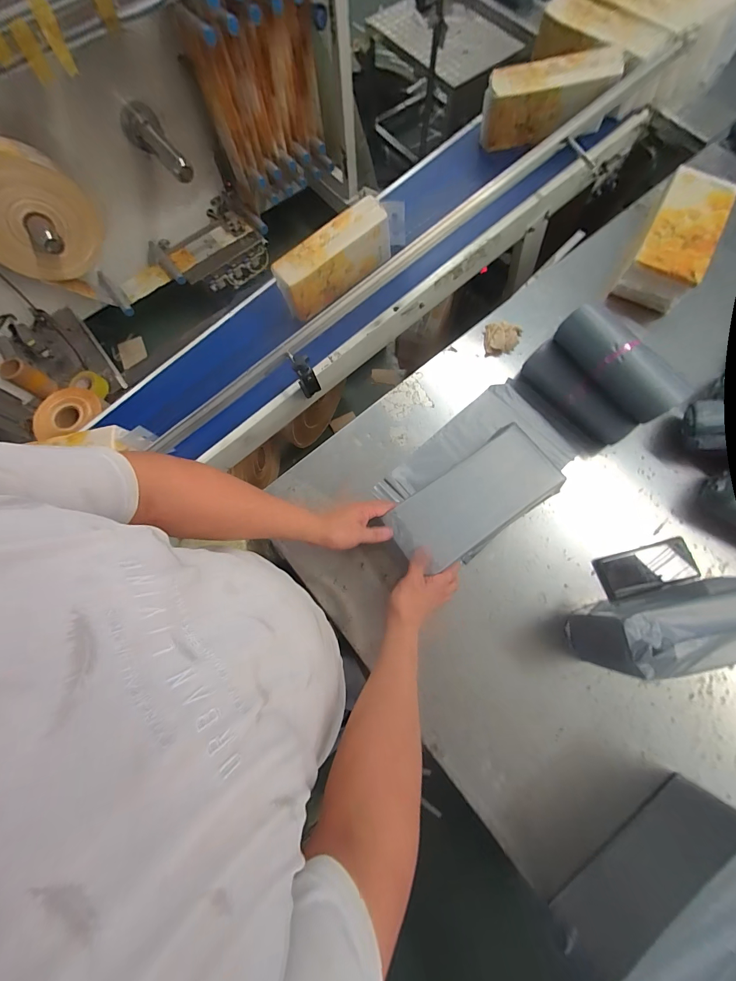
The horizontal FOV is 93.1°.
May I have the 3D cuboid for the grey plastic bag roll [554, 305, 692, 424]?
[{"bbox_3d":[0.443,-0.228,0.619,0.070,0.065,0.236,-41,78,-9],"label":"grey plastic bag roll"}]

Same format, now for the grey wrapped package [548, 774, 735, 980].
[{"bbox_3d":[0.384,0.543,0.454,0.311,0.153,0.089,-32,76,-7],"label":"grey wrapped package"}]

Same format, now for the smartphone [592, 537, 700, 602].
[{"bbox_3d":[0.503,0.141,0.631,0.167,0.010,0.073,-15,66,0],"label":"smartphone"}]

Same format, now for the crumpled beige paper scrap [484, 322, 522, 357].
[{"bbox_3d":[0.297,-0.333,0.770,0.078,0.019,0.078,0,75,2],"label":"crumpled beige paper scrap"}]

